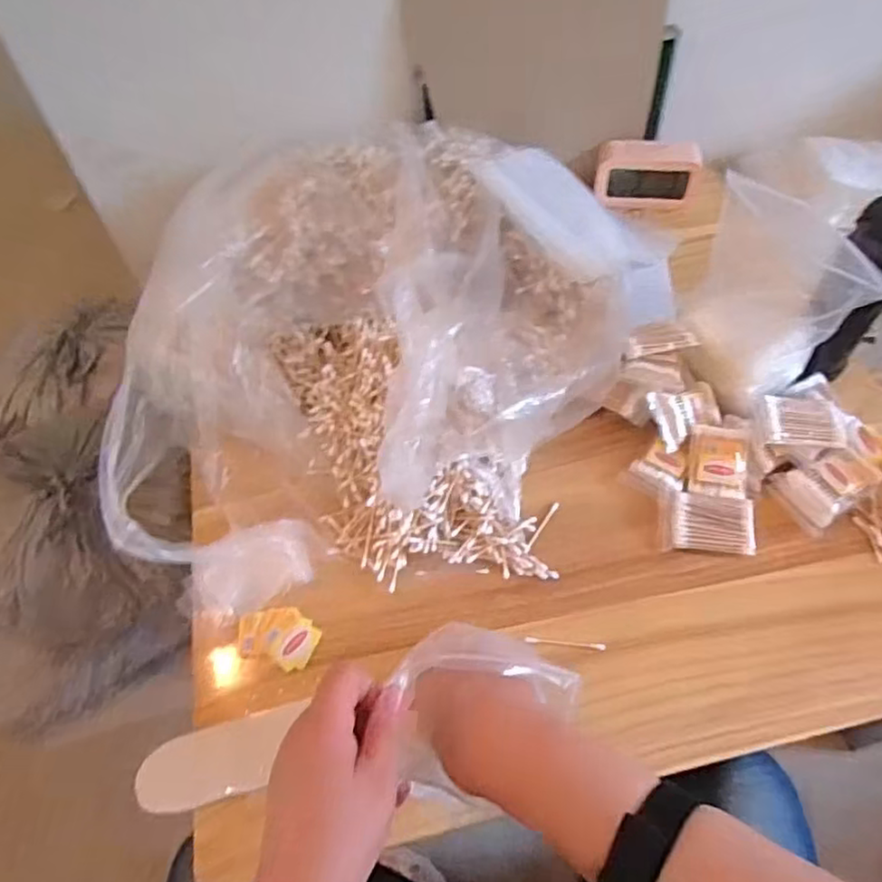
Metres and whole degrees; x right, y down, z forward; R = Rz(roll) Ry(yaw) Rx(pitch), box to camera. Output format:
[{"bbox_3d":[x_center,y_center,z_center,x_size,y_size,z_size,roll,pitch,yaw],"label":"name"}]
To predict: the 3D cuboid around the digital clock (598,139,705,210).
[{"bbox_3d":[0.280,-0.360,0.901,0.135,0.076,0.058,1,56,5],"label":"digital clock"}]

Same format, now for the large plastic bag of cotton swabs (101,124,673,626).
[{"bbox_3d":[-0.050,-0.111,0.700,0.520,0.171,0.490,-6,55,0],"label":"large plastic bag of cotton swabs"}]

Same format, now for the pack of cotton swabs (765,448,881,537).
[{"bbox_3d":[0.381,0.043,0.651,0.095,0.037,0.067,-24,57,-12],"label":"pack of cotton swabs"}]

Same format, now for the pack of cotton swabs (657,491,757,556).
[{"bbox_3d":[0.261,0.080,0.648,0.088,0.011,0.059,2,74,10],"label":"pack of cotton swabs"}]

